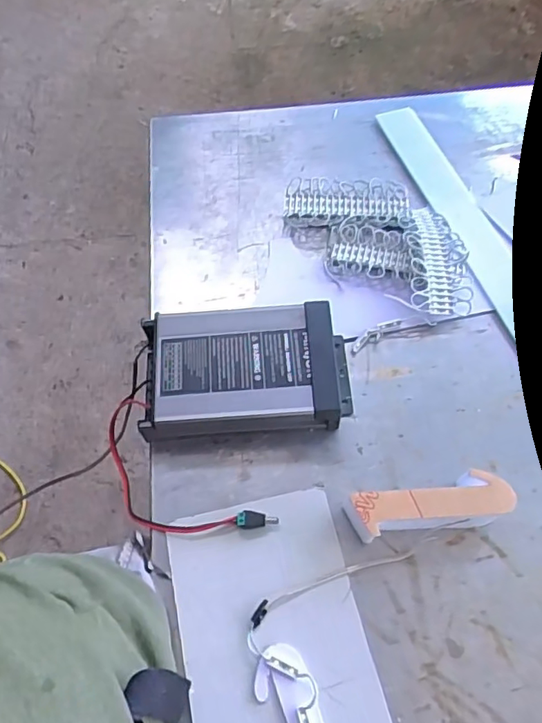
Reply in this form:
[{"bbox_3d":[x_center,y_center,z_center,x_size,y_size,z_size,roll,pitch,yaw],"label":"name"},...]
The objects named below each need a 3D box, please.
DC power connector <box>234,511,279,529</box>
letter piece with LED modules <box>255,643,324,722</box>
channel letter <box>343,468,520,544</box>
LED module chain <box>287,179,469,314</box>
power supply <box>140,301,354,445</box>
[{"bbox_3d":[-0.011,0.133,0.458,0.035,0.012,0.012,4,61,3],"label":"DC power connector"},{"bbox_3d":[0.023,0.260,0.386,0.039,0.014,0.110,-23,62,-11],"label":"letter piece with LED modules"},{"bbox_3d":[0.127,0.120,0.446,0.125,0.043,0.037,-10,61,-4],"label":"channel letter"},{"bbox_3d":[0.120,-0.132,0.593,0.130,0.028,0.226,-29,64,-14],"label":"LED module chain"},{"bbox_3d":[-0.021,0.009,0.506,0.185,0.052,0.108,-4,61,-1],"label":"power supply"}]

